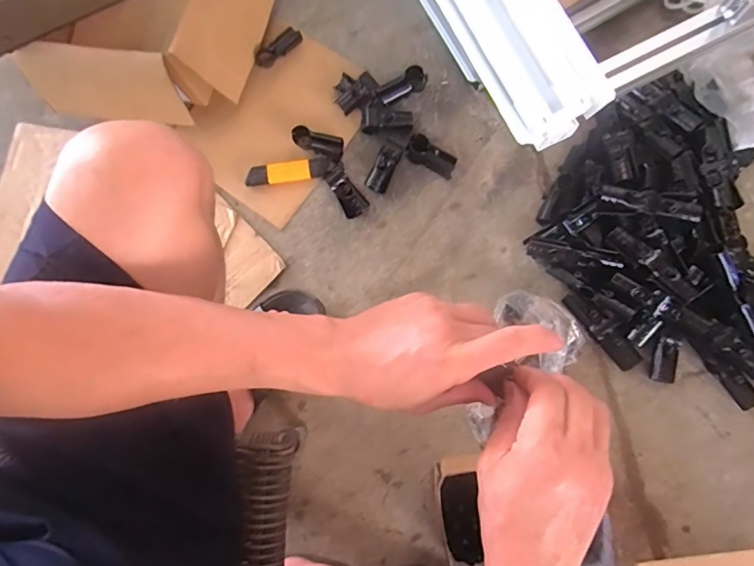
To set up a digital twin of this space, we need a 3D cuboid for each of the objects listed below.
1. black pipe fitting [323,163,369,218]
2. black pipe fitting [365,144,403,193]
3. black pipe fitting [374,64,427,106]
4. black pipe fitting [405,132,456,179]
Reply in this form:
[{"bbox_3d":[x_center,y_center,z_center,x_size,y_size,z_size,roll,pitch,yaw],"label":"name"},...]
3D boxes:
[{"bbox_3d":[-0.049,-0.145,0.745,0.038,0.028,0.084,-33,79,-2],"label":"black pipe fitting"},{"bbox_3d":[0.011,-0.178,0.752,0.032,0.023,0.072,28,105,6],"label":"black pipe fitting"},{"bbox_3d":[0.040,-0.314,0.763,0.084,0.026,0.034,-30,79,-1],"label":"black pipe fitting"},{"bbox_3d":[0.085,-0.196,0.743,0.078,0.031,0.037,30,83,9],"label":"black pipe fitting"}]

